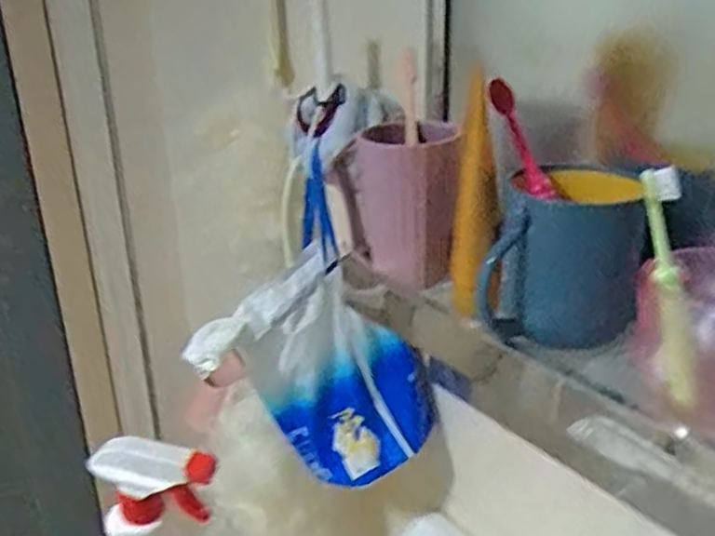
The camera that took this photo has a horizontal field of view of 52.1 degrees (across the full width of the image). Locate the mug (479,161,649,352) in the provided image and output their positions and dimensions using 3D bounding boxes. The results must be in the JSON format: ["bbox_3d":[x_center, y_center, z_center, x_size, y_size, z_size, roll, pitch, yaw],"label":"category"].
[{"bbox_3d":[0.137,-0.015,0.487,0.095,0.106,0.100,5,24,16],"label":"mug"}]

